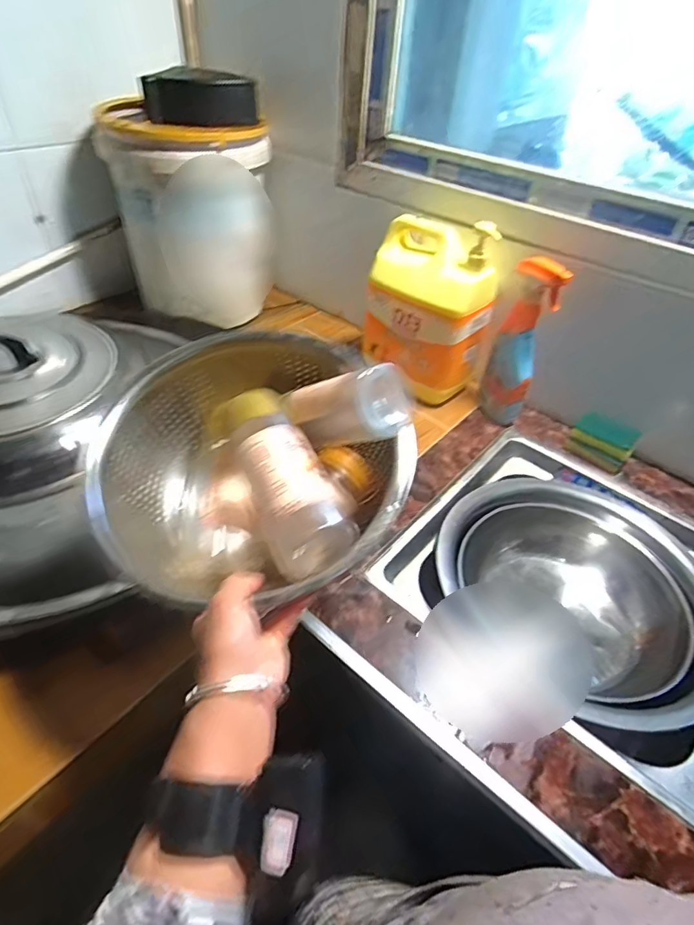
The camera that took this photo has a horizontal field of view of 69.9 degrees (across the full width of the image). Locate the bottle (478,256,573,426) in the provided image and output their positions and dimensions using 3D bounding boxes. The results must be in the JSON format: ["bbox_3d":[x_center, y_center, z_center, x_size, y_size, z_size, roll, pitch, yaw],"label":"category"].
[{"bbox_3d":[0.271,-0.185,0.794,0.077,0.267,0.065,18,45,14],"label":"bottle"}]

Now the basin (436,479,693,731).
[{"bbox_3d":[0.313,0.189,0.694,0.308,0.141,0.332,2,44,-2],"label":"basin"}]

